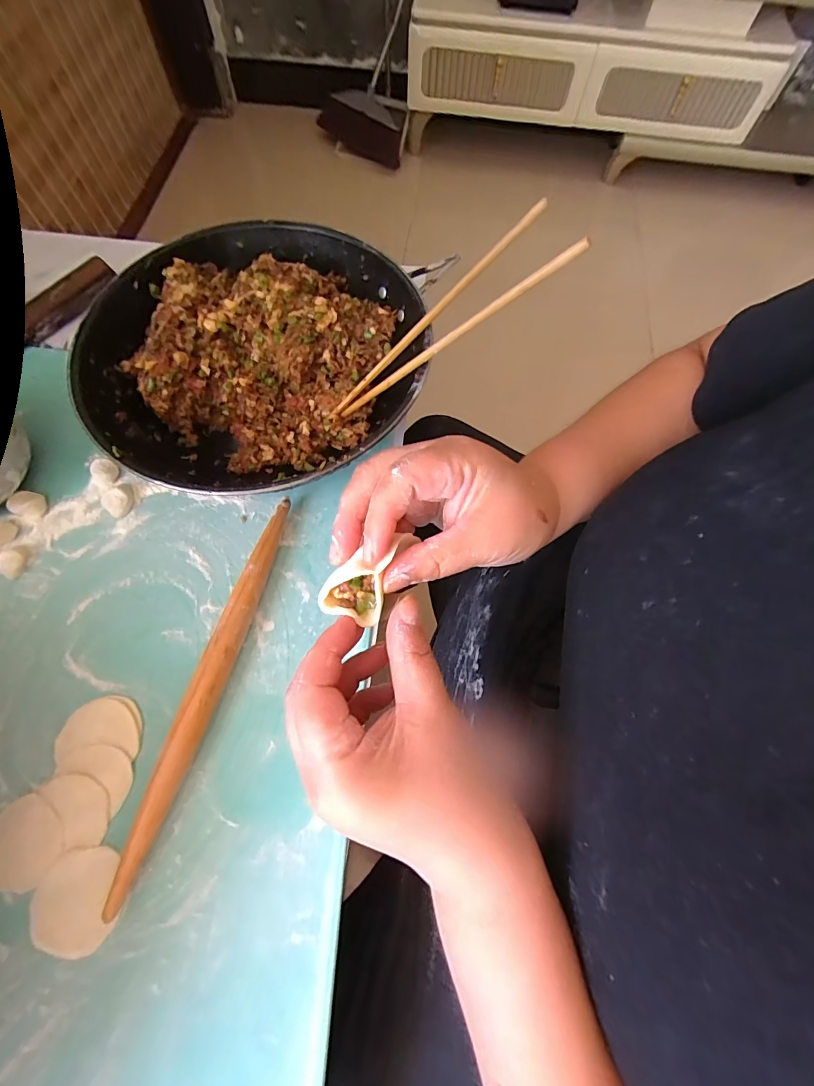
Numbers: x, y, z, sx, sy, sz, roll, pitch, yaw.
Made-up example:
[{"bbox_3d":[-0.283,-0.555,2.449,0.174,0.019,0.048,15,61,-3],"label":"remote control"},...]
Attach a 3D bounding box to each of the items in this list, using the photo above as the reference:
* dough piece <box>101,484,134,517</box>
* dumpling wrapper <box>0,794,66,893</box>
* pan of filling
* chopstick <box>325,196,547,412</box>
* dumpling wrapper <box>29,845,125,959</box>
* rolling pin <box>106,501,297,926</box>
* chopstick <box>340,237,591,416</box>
[{"bbox_3d":[-0.281,-0.042,0.399,0.025,0.014,0.030,42,74,13],"label":"dough piece"},{"bbox_3d":[-0.285,0.223,0.301,0.059,0.005,0.060,0,69,-1],"label":"dumpling wrapper"},{"bbox_3d":[-0.143,-0.183,0.414,0.308,0.092,0.287,0,69,-1],"label":"pan of filling"},{"bbox_3d":[0.017,-0.200,0.370,0.244,0.012,0.013,-36,70,24],"label":"chopstick"},{"bbox_3d":[-0.236,0.254,0.290,0.061,0.009,0.061,0,69,-1],"label":"dumpling wrapper"},{"bbox_3d":[-0.159,0.109,0.338,0.026,0.026,0.315,14,70,4],"label":"rolling pin"},{"bbox_3d":[0.028,-0.167,0.341,0.237,0.011,0.012,-19,63,38],"label":"chopstick"}]

